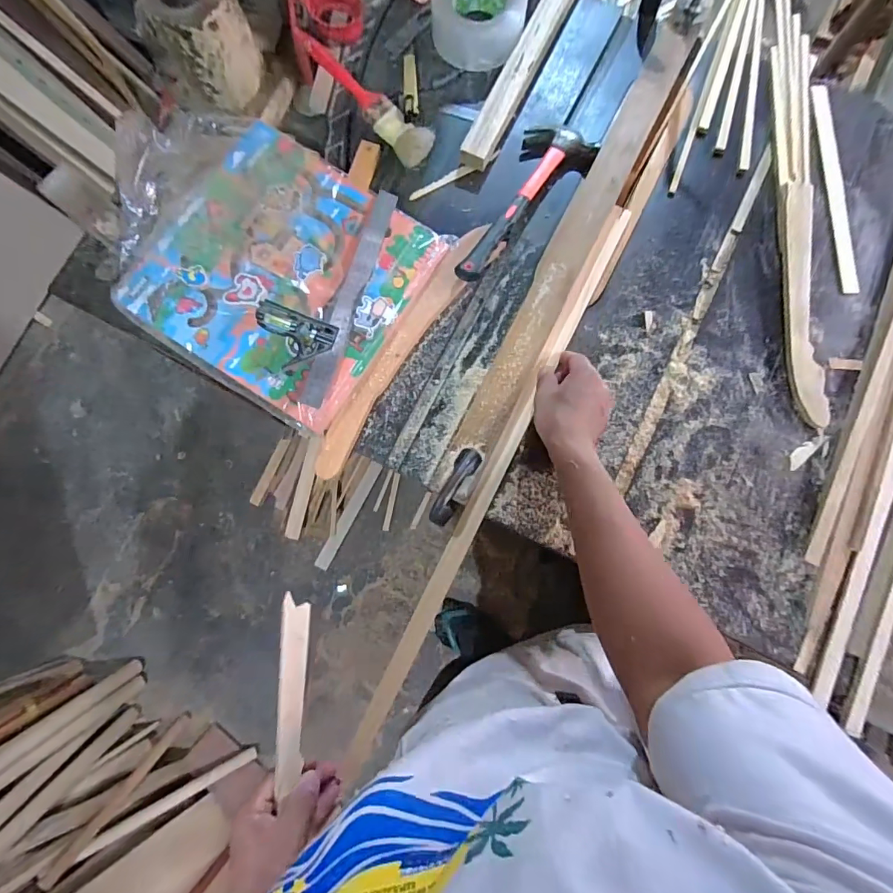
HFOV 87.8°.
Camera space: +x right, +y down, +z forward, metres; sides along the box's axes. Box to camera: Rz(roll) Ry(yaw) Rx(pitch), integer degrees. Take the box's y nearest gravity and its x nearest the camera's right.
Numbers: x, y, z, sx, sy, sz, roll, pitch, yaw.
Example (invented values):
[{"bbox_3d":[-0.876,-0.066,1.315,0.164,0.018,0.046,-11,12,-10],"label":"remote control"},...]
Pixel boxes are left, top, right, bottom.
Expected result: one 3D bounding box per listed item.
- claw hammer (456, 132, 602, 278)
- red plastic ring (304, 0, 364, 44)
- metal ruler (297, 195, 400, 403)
[{"bbox_3d":[0.106,-0.313,0.610,0.094,0.032,0.262,27,82,6],"label":"claw hammer"},{"bbox_3d":[-0.158,-0.607,0.652,0.074,0.046,0.056,-3,79,-1],"label":"red plastic ring"},{"bbox_3d":[-0.119,-0.188,0.578,0.030,0.011,0.296,18,77,-4],"label":"metal ruler"}]

